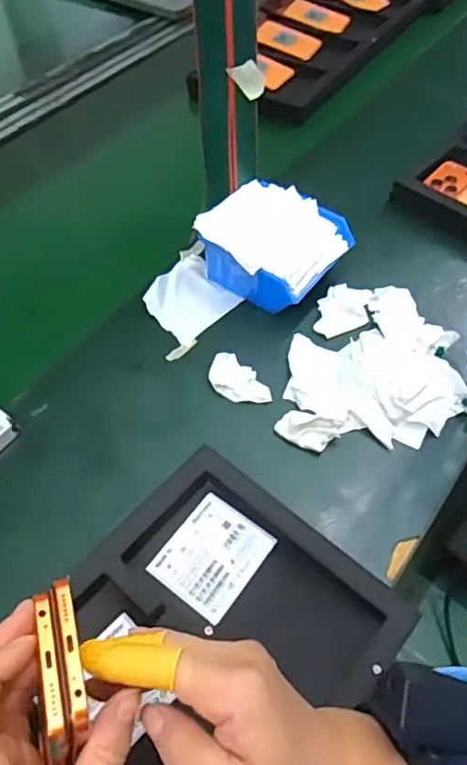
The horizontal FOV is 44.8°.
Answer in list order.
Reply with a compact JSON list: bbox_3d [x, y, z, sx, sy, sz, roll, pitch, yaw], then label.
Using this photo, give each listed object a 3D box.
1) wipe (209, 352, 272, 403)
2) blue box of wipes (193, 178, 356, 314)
[{"bbox_3d":[0.002,-0.002,0.572,0.042,0.009,0.073,-32,60,-20],"label":"wipe"},{"bbox_3d":[0.045,-0.151,0.633,0.138,0.068,0.127,33,62,21],"label":"blue box of wipes"}]

